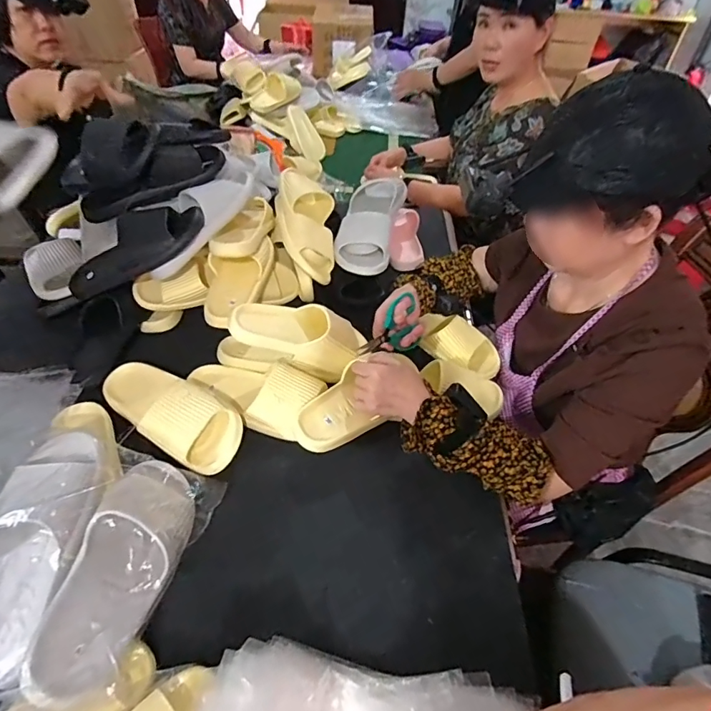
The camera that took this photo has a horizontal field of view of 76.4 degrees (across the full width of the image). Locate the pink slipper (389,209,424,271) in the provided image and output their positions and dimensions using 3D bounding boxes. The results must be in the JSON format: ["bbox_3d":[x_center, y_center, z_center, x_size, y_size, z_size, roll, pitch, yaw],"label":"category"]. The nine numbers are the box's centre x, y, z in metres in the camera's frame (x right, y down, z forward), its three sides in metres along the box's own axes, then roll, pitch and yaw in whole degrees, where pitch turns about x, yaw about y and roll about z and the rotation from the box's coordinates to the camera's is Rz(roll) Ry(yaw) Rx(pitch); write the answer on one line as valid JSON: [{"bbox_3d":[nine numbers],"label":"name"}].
[{"bbox_3d":[0.116,-0.275,1.056,0.072,0.043,0.198,3,46,-1],"label":"pink slipper"}]

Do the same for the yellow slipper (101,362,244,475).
[{"bbox_3d":[-0.283,0.077,0.670,0.259,0.060,0.101,25,50,19],"label":"yellow slipper"}]

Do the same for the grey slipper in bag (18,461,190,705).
[{"bbox_3d":[-0.258,0.234,0.505,0.112,0.075,0.259,35,44,-23],"label":"grey slipper in bag"}]

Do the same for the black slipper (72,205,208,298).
[{"bbox_3d":[-0.375,-0.184,0.766,0.257,0.057,0.103,-27,48,7],"label":"black slipper"}]

